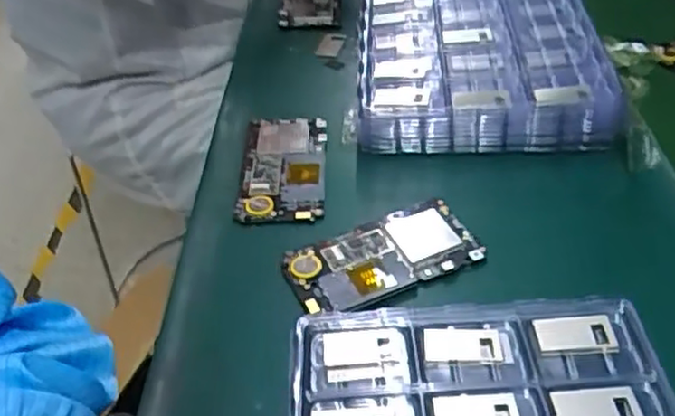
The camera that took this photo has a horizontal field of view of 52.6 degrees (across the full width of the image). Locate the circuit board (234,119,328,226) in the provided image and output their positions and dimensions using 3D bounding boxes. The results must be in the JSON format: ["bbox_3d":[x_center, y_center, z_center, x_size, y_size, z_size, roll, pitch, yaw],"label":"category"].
[{"bbox_3d":[-0.043,-0.032,0.535,0.065,0.011,0.120,-2,42,4],"label":"circuit board"}]

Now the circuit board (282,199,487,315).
[{"bbox_3d":[0.029,0.031,0.456,0.123,0.005,0.063,-20,44,-15],"label":"circuit board"}]

